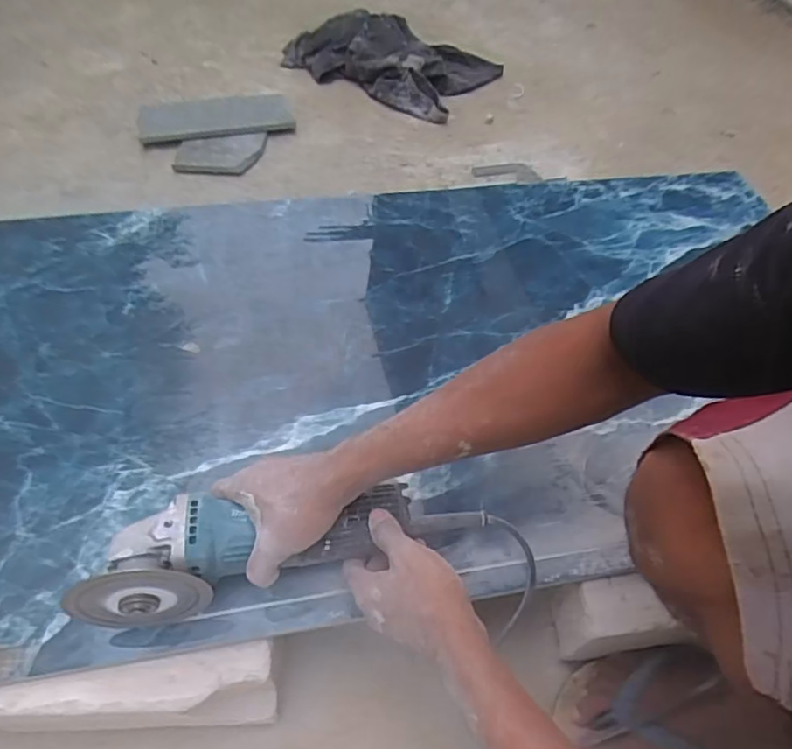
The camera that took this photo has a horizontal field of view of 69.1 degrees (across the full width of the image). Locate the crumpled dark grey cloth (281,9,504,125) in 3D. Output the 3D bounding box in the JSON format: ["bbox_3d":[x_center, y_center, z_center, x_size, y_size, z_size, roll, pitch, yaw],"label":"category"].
[{"bbox_3d":[-0.002,-0.755,1.330,0.432,0.102,0.325,28,55,18],"label":"crumpled dark grey cloth"}]

